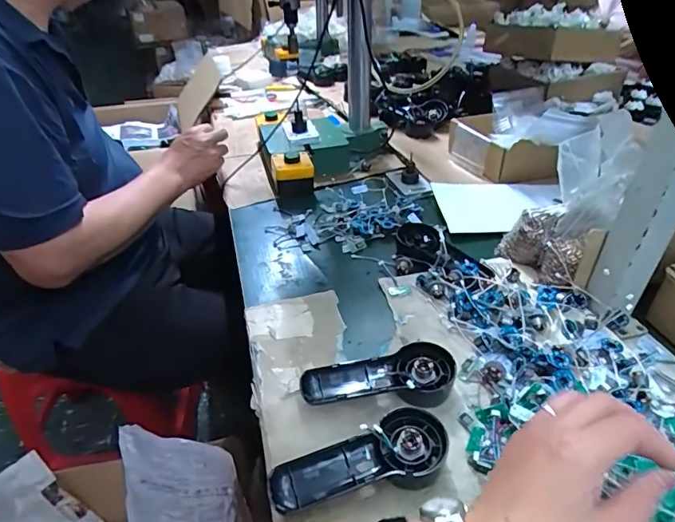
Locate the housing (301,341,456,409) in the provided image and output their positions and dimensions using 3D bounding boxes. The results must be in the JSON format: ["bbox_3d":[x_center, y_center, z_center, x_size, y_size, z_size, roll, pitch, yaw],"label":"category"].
[{"bbox_3d":[0.044,0.123,0.441,0.148,0.031,0.062,-9,37,-12],"label":"housing"}]

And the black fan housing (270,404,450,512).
[{"bbox_3d":[0.021,0.172,0.374,0.146,0.034,0.063,-10,37,-14],"label":"black fan housing"}]

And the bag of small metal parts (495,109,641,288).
[{"bbox_3d":[0.290,-0.075,0.558,0.062,0.213,0.119,9,27,-33],"label":"bag of small metal parts"}]

